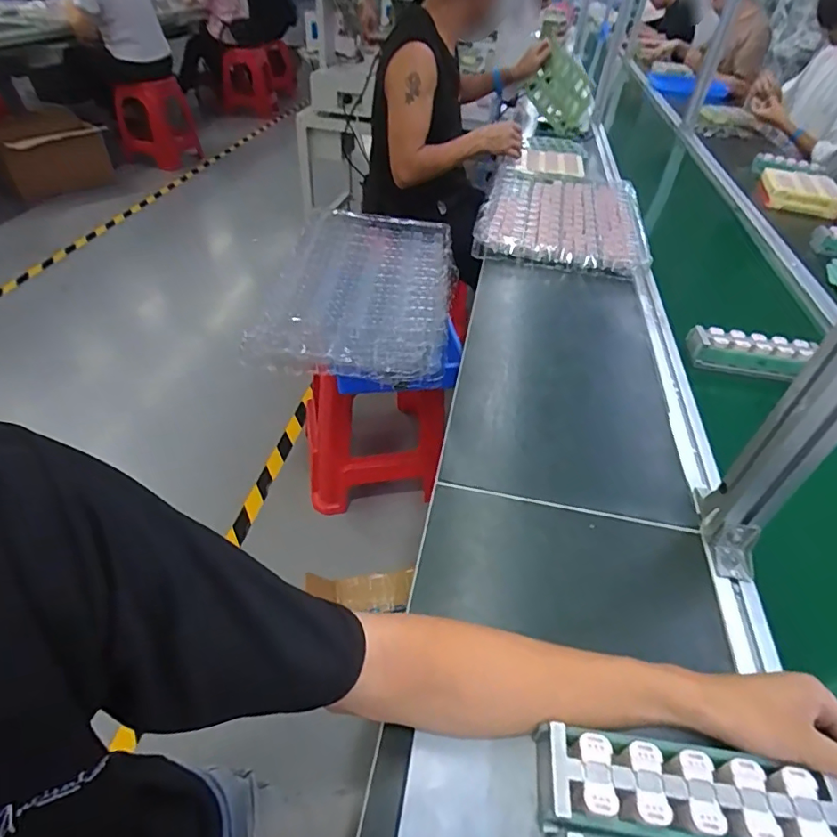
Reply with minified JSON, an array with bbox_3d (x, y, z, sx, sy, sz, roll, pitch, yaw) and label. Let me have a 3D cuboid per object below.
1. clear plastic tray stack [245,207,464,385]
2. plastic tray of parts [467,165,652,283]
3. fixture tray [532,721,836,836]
[{"bbox_3d":[-0.110,-0.298,1.132,0.381,0.090,0.576,8,43,2],"label":"clear plastic tray stack"},{"bbox_3d":[0.340,-0.490,1.209,0.368,0.038,0.535,10,43,5],"label":"plastic tray of parts"},{"bbox_3d":[0.178,0.248,0.336,0.189,0.041,0.055,5,42,5],"label":"fixture tray"}]

